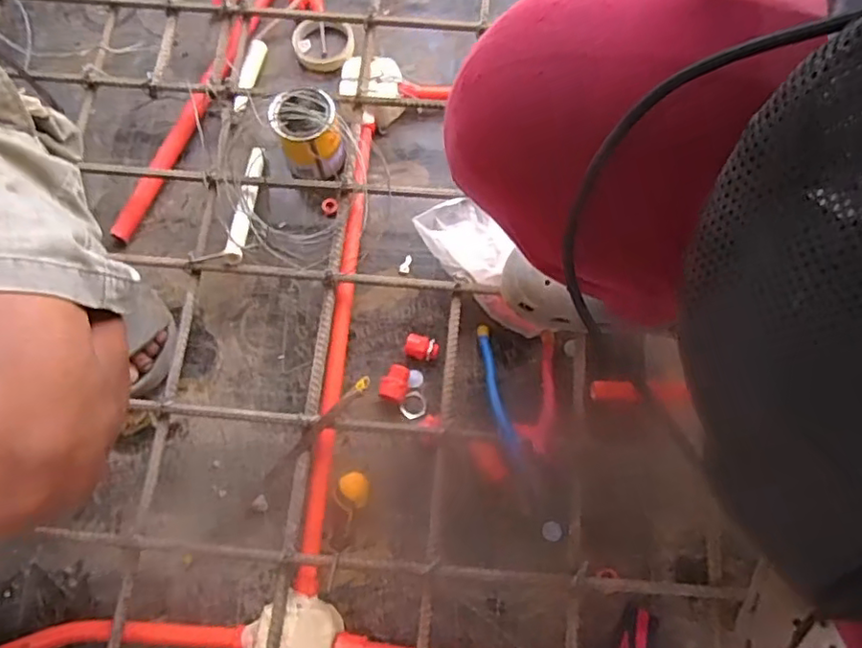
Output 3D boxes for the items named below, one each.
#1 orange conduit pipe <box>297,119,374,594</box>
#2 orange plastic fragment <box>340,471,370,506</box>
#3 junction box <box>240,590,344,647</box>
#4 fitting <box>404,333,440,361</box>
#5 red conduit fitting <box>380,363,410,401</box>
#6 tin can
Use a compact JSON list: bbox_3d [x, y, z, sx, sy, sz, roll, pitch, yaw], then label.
[{"bbox_3d":[-0.110,0.002,0.753,0.025,0.035,0.595,4,72,1],"label":"orange conduit pipe"},{"bbox_3d":[-0.065,0.142,0.536,0.027,0.014,0.023,40,76,12],"label":"orange plastic fragment"},{"bbox_3d":[-0.151,0.340,0.664,0.102,0.063,0.091,8,72,2],"label":"junction box"},{"bbox_3d":[-0.012,0.031,0.785,0.042,0.025,0.029,3,72,1],"label":"fitting"},{"bbox_3d":[-0.044,0.073,0.766,0.032,0.025,0.042,17,72,5],"label":"red conduit fitting"},{"bbox_3d":[-0.161,-0.242,0.824,0.077,0.120,0.072,0,72,0],"label":"tin can"}]

